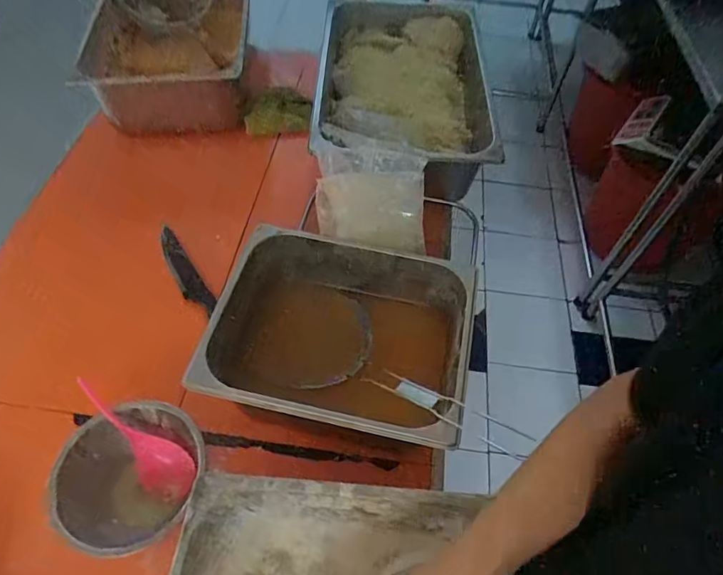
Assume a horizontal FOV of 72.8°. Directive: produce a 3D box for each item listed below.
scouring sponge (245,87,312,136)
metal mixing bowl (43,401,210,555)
[{"bbox_3d":[-0.166,-0.349,0.974,0.131,0.112,0.043,-12,56,-10],"label":"scouring sponge"},{"bbox_3d":[-0.275,0.229,0.592,0.156,0.076,0.169,1,54,-1],"label":"metal mixing bowl"}]

